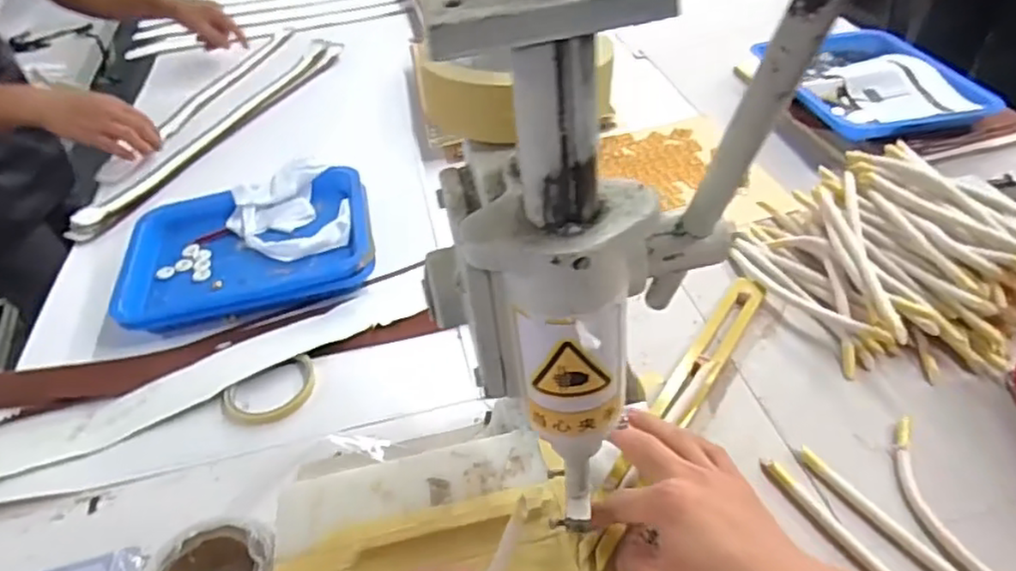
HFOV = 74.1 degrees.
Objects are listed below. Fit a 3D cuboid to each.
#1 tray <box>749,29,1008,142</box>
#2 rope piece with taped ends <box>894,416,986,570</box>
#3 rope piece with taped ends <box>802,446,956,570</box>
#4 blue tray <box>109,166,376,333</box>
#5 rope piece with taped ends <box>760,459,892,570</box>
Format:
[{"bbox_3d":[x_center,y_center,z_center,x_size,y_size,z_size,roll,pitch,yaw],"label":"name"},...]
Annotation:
[{"bbox_3d":[0.495,-0.285,0.939,0.214,0.034,0.269,-11,42,-4],"label":"tray"},{"bbox_3d":[0.295,0.160,0.435,0.040,0.010,0.176,-12,42,-6],"label":"rope piece with taped ends"},{"bbox_3d":[0.265,0.172,0.430,0.018,0.009,0.184,-27,46,-21],"label":"rope piece with taped ends"},{"bbox_3d":[-0.312,-0.050,0.819,0.291,0.038,0.224,-12,42,-6],"label":"blue tray"},{"bbox_3d":[0.234,0.179,0.428,0.012,0.010,0.187,-24,45,-18],"label":"rope piece with taped ends"}]

